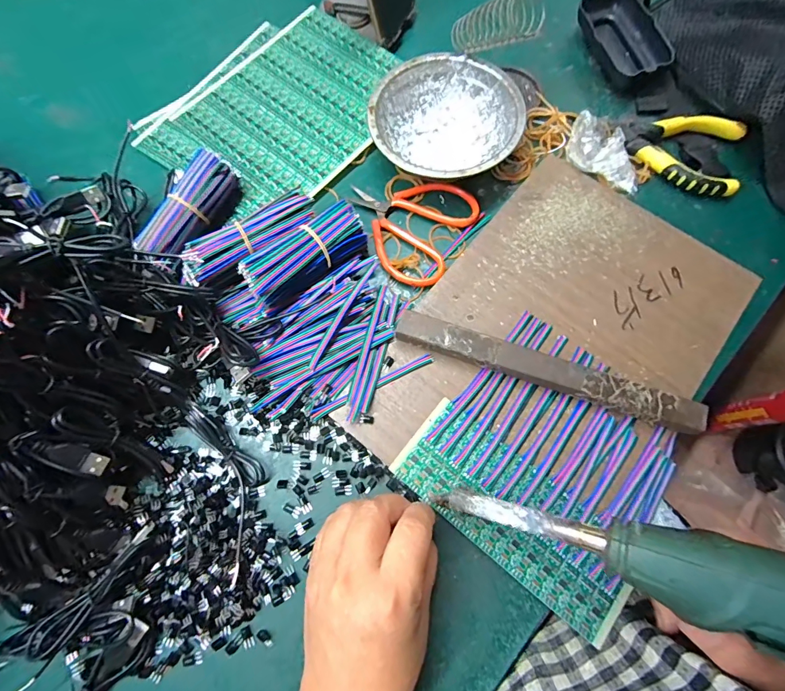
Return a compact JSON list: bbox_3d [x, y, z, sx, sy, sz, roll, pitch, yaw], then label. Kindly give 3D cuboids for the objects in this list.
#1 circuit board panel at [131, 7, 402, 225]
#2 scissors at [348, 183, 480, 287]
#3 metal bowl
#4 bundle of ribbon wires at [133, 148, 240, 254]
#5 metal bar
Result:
[{"bbox_3d":[-0.108,-0.227,0.378,0.184,0.017,0.224,41,77,13],"label":"circuit board panel"},{"bbox_3d":[0.011,-0.109,0.336,0.106,0.005,0.097,32,76,11],"label":"scissors"},{"bbox_3d":[0.046,-0.190,0.344,0.124,0.039,0.118,0,72,1],"label":"metal bowl"},{"bbox_3d":[-0.164,-0.110,0.319,0.029,0.035,0.095,26,74,10],"label":"bundle of ribbon wires"},{"bbox_3d":[0.109,0.018,0.284,0.213,0.021,0.025,18,73,7],"label":"metal bar"}]

